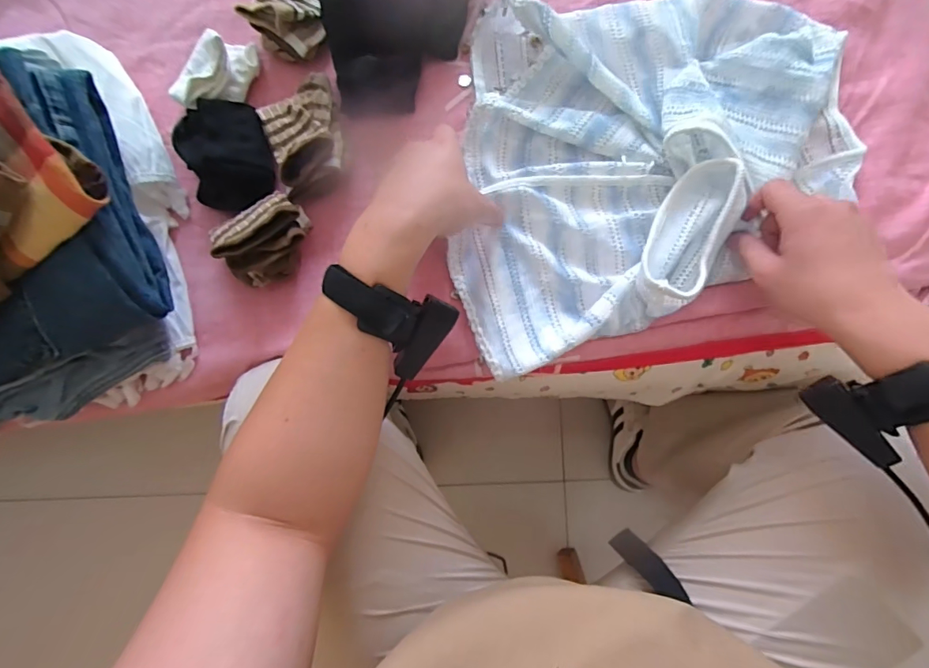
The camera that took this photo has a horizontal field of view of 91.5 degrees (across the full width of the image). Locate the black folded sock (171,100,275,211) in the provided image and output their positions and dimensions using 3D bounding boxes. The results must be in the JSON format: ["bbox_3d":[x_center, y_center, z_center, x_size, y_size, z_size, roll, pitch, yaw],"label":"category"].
[{"bbox_3d":[-0.239,-0.181,0.461,0.083,0.042,0.117,-17,85,-2],"label":"black folded sock"}]

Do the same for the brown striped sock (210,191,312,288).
[{"bbox_3d":[-0.190,-0.088,0.433,0.089,0.065,0.072,-40,86,-4],"label":"brown striped sock"}]

